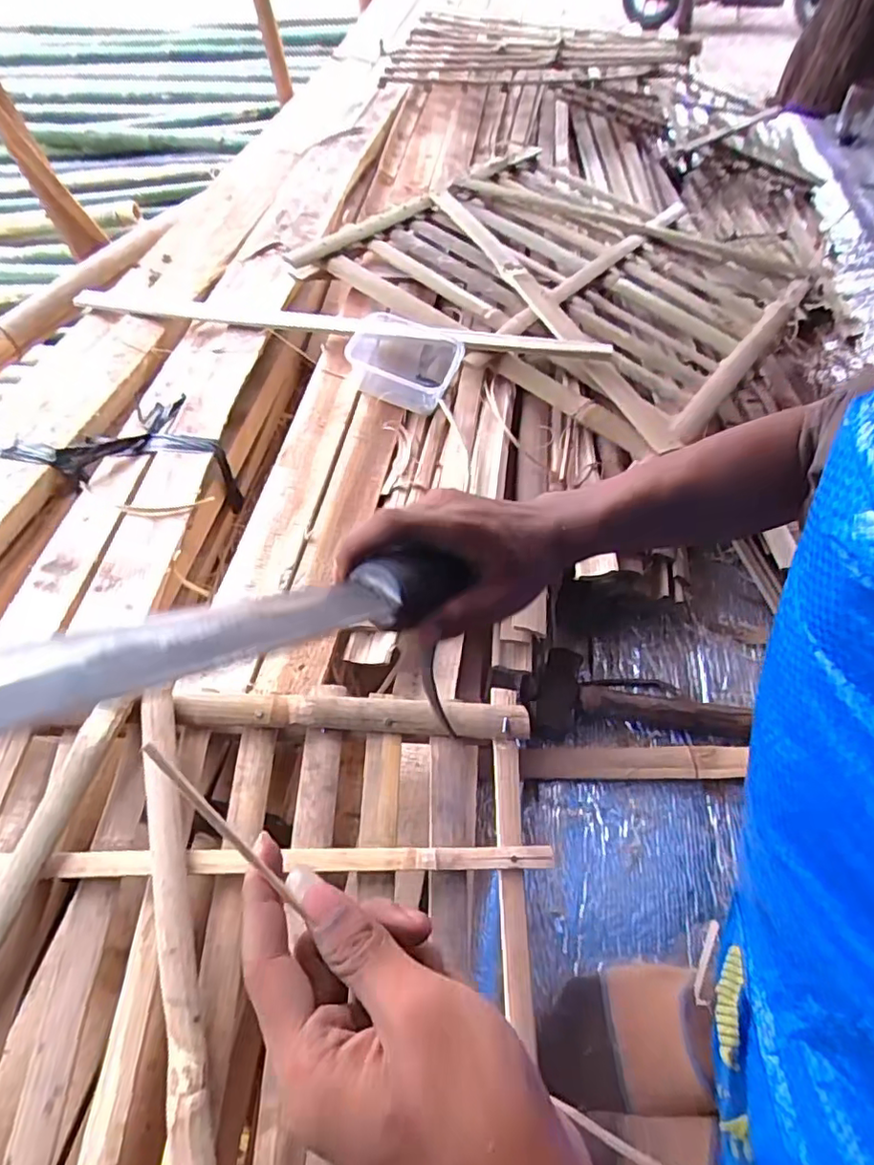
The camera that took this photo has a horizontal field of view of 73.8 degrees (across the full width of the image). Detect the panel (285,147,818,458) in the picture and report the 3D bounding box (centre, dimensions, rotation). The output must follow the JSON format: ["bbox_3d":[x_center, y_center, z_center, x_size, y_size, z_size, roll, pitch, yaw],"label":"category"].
[{"bbox_3d":[0.167,-0.399,0.732,0.499,0.037,0.451,33,61,12],"label":"panel"}]

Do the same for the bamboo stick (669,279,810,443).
[{"bbox_3d":[0.357,-0.267,0.670,0.028,0.018,0.365,30,60,25],"label":"bamboo stick"}]

